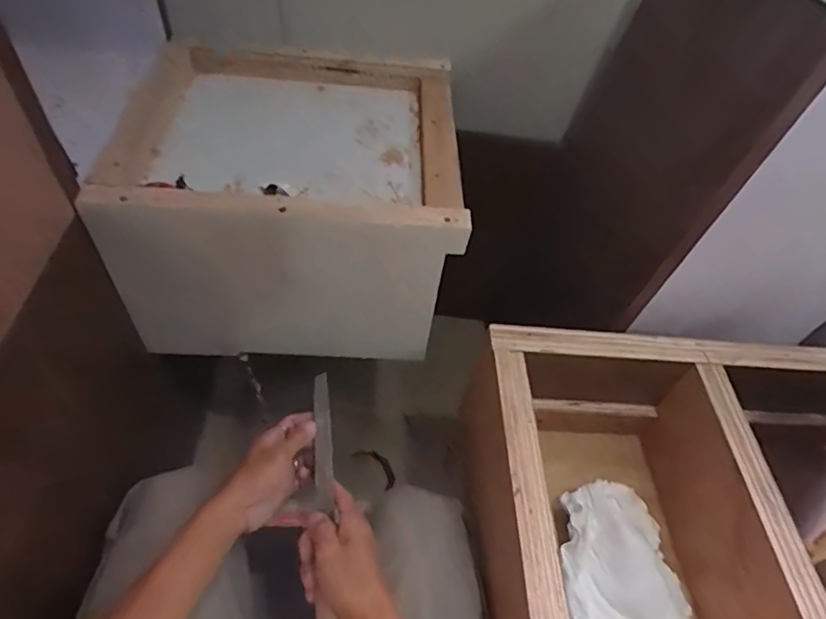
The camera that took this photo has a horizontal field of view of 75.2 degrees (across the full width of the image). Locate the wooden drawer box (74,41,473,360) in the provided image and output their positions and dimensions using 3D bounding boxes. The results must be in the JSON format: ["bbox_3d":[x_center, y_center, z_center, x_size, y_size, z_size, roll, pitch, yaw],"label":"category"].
[{"bbox_3d":[-0.158,-0.158,0.752,0.408,0.244,0.382,1,50,-5],"label":"wooden drawer box"}]

